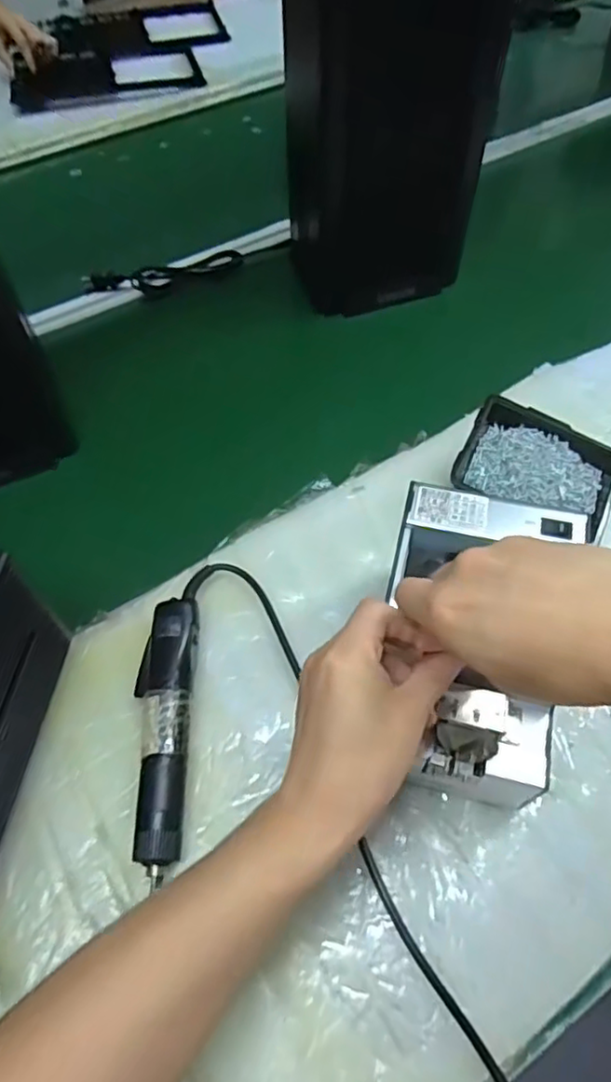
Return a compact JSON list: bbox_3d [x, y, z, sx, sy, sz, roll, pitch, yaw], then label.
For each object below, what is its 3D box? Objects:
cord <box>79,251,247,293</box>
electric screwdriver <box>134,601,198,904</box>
[{"bbox_3d":[-0.182,-0.348,0.820,0.203,0.021,0.042,-18,58,-10],"label":"cord"},{"bbox_3d":[-0.110,0.143,0.484,0.043,0.037,0.204,-1,57,0],"label":"electric screwdriver"}]

